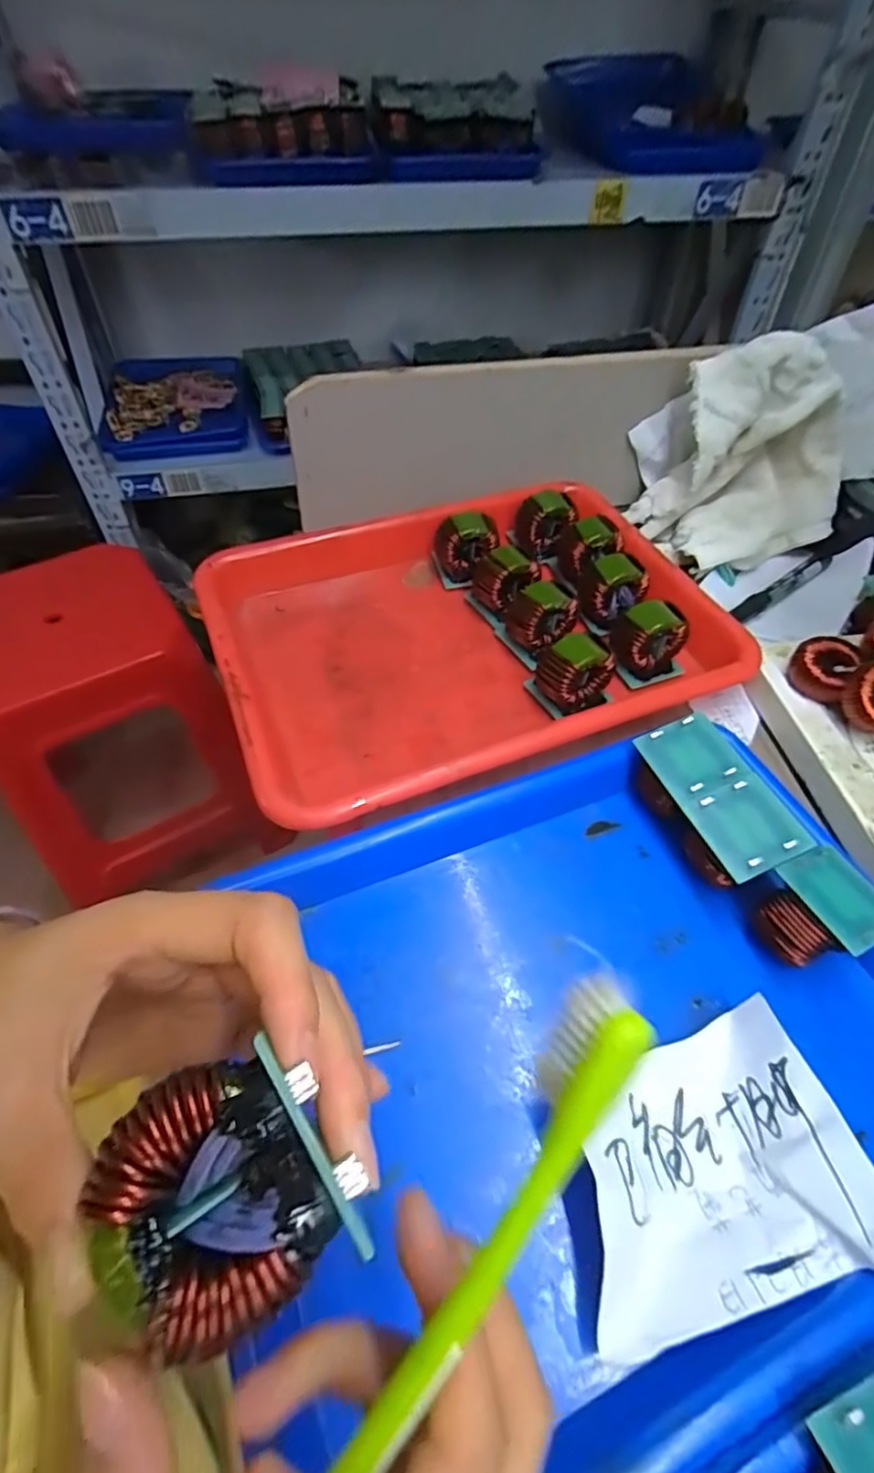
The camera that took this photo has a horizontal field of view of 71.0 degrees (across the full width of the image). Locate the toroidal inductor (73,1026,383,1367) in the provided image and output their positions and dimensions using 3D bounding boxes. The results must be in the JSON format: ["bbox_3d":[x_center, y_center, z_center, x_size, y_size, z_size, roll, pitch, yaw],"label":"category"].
[{"bbox_3d":[-0.042,0.091,0.127,0.046,0.023,0.045,-19,80,-8],"label":"toroidal inductor"}]

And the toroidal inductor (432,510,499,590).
[{"bbox_3d":[0.023,-0.148,0.482,0.046,0.050,0.029,-9,52,-8],"label":"toroidal inductor"}]

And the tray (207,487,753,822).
[{"bbox_3d":[0.020,-0.081,0.433,0.332,0.049,0.250,-18,54,-15],"label":"tray"}]

